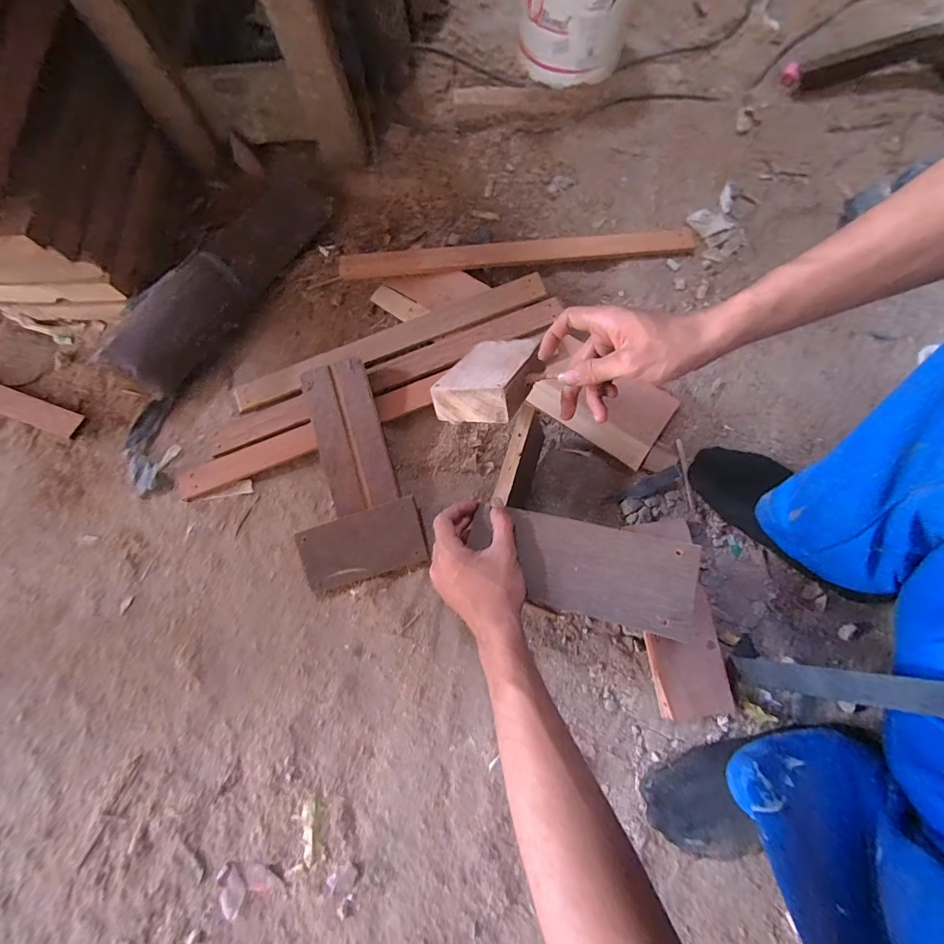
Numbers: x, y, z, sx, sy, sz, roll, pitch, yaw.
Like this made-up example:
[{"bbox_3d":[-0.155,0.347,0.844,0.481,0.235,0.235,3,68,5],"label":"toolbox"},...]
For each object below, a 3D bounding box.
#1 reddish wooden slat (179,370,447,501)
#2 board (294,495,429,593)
[{"bbox_3d":[-0.205,-0.049,0.541,0.399,0.020,0.039,-22,74,-4],"label":"reddish wooden slat"},{"bbox_3d":[-0.129,0.087,0.495,0.139,0.016,0.080,-15,95,-5],"label":"board"}]

